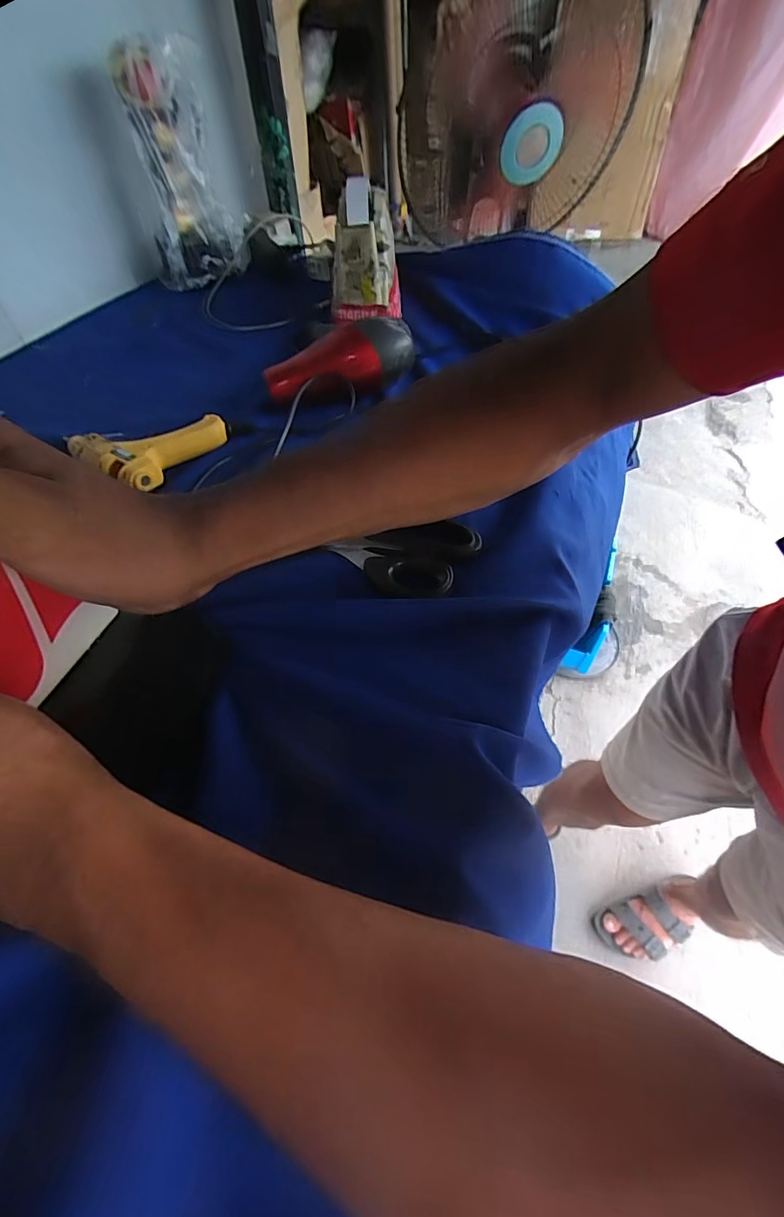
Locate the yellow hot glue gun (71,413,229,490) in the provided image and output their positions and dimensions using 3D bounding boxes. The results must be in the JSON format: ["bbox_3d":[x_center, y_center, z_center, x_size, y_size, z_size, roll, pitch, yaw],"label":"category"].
[{"bbox_3d":[-0.220,-0.153,0.423,0.099,0.022,0.103,27,58,21],"label":"yellow hot glue gun"}]

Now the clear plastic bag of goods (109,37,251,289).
[{"bbox_3d":[-0.279,-0.580,0.628,0.133,0.228,0.119,-14,53,-9],"label":"clear plastic bag of goods"}]

